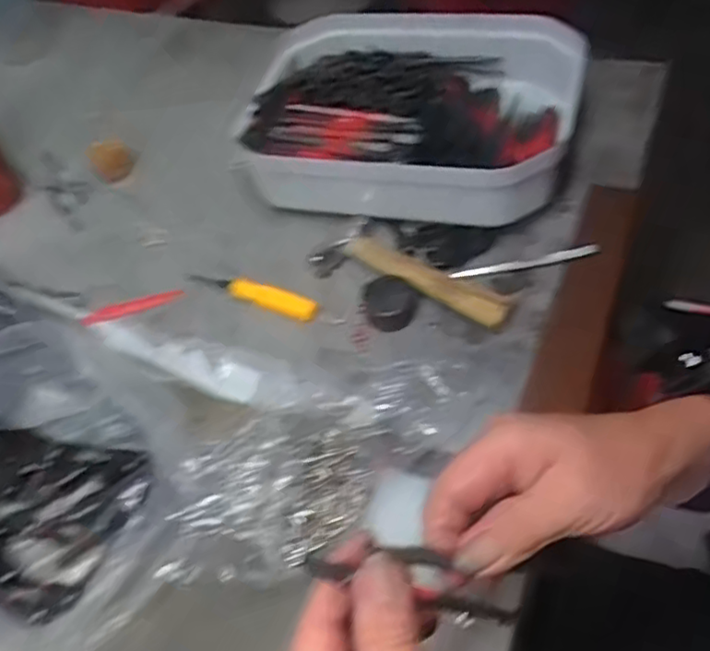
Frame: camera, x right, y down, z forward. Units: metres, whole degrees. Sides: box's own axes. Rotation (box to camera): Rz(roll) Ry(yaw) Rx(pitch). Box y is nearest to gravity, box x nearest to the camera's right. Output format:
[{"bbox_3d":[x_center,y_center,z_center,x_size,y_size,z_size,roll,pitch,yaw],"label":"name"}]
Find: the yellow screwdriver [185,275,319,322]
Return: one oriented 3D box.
[{"bbox_3d":[-0.084,-0.027,0.514,0.115,0.014,0.014,17,56,20],"label":"yellow screwdriver"}]

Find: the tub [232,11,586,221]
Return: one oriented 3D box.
[{"bbox_3d":[0.049,-0.187,0.583,0.258,0.080,0.236,10,54,16],"label":"tub"}]

